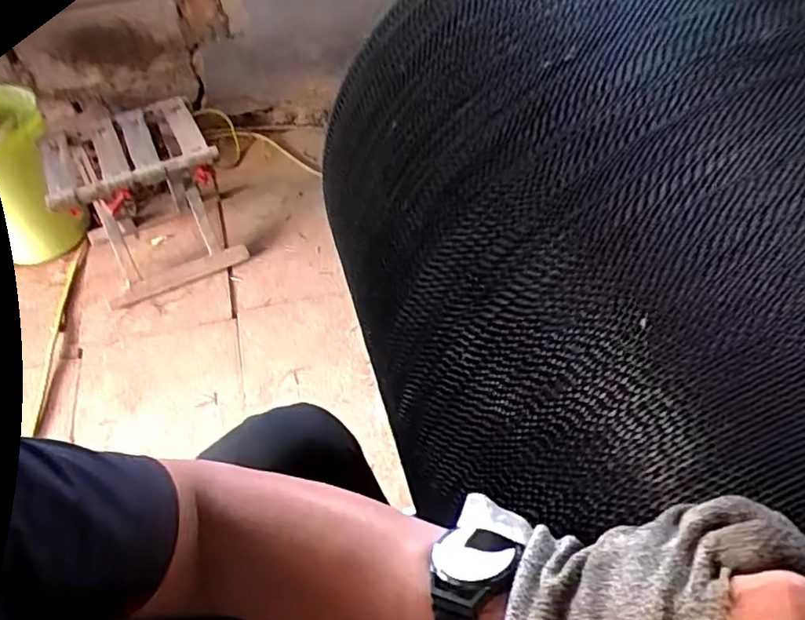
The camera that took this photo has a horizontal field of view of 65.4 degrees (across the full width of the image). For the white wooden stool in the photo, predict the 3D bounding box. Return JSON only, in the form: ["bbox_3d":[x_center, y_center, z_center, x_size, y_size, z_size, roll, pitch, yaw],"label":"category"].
[{"bbox_3d":[-0.515,-0.224,1.258,0.280,0.261,0.291,-22,60,-19],"label":"white wooden stool"}]

